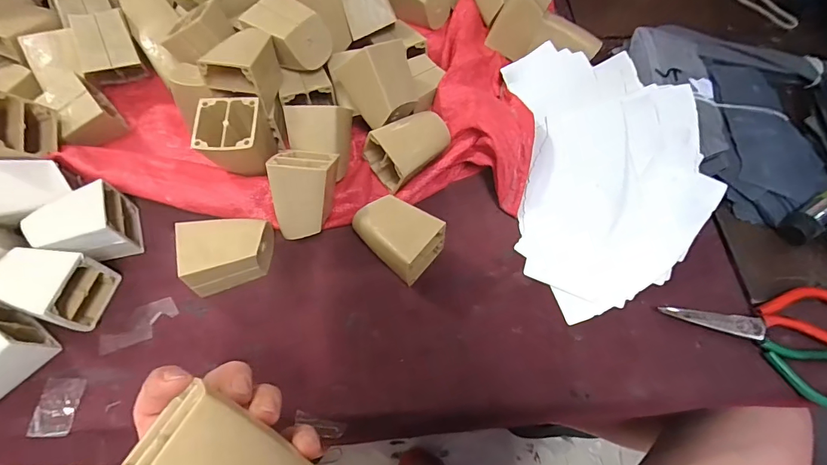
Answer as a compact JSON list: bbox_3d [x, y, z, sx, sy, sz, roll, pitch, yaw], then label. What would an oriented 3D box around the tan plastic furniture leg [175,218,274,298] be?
[{"bbox_3d":[-0.167,0.020,0.387,0.071,0.055,0.050,-11,65,-7],"label":"tan plastic furniture leg"}]

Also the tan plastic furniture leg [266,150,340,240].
[{"bbox_3d":[-0.107,-0.039,0.411,0.055,0.079,0.059,9,28,-2],"label":"tan plastic furniture leg"}]

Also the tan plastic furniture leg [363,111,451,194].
[{"bbox_3d":[-0.005,-0.090,0.443,0.082,0.059,0.060,-37,103,-20],"label":"tan plastic furniture leg"}]

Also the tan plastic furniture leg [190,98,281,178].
[{"bbox_3d":[-0.174,-0.089,0.417,0.062,0.062,0.059,-3,64,-4],"label":"tan plastic furniture leg"}]

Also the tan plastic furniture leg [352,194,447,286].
[{"bbox_3d":[-0.018,0.004,0.405,0.077,0.046,0.060,35,68,14],"label":"tan plastic furniture leg"}]

